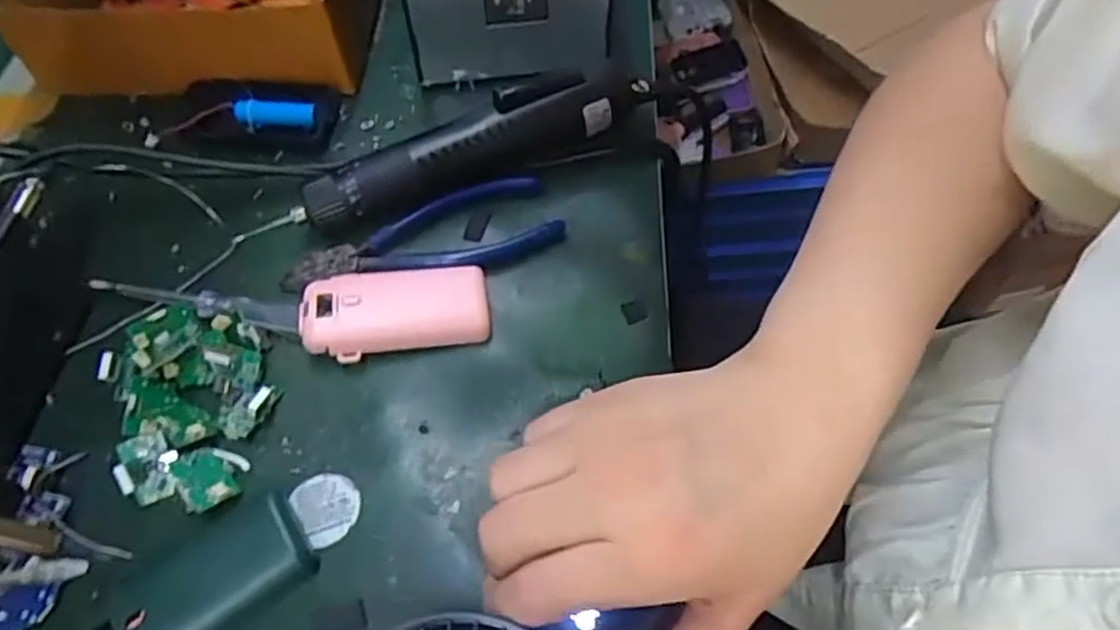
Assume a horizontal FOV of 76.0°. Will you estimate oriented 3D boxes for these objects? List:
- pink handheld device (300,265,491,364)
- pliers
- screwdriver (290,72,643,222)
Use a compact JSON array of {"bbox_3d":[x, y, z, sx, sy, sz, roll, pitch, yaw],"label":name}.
[{"bbox_3d":[-0.085,-0.004,0.370,0.093,0.016,0.044,-10,58,-5],"label":"pink handheld device"},{"bbox_3d":[-0.075,-0.040,0.397,0.151,0.010,0.050,-21,59,-11],"label":"pliers"},{"bbox_3d":[-0.046,-0.098,0.411,0.204,0.044,0.031,-21,59,-11],"label":"screwdriver"}]

